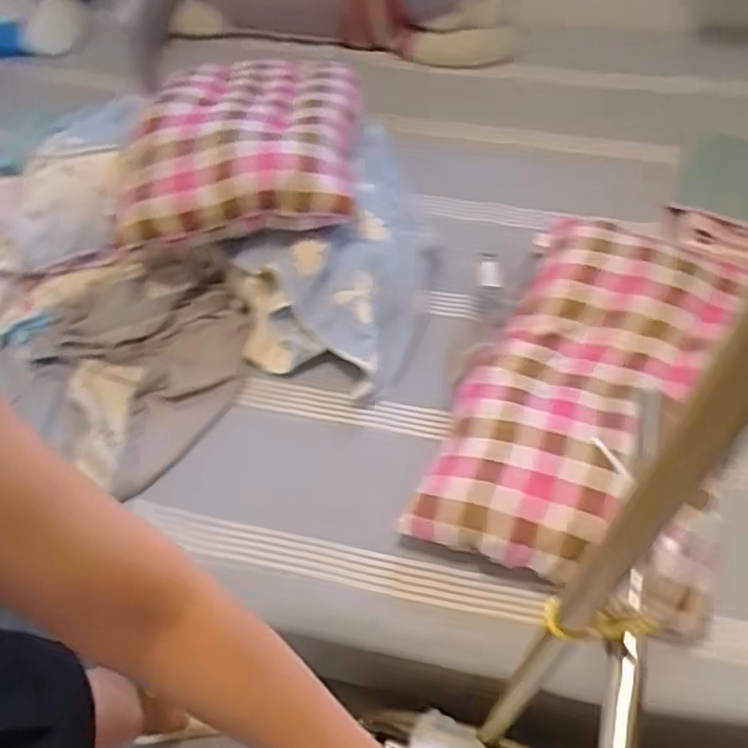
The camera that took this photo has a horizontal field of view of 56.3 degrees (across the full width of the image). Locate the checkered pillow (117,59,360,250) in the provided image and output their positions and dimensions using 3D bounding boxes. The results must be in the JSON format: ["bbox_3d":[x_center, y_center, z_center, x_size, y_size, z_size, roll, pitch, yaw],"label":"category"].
[{"bbox_3d":[-0.213,-0.412,1.165,0.353,0.093,0.449,0,54,1],"label":"checkered pillow"}]

